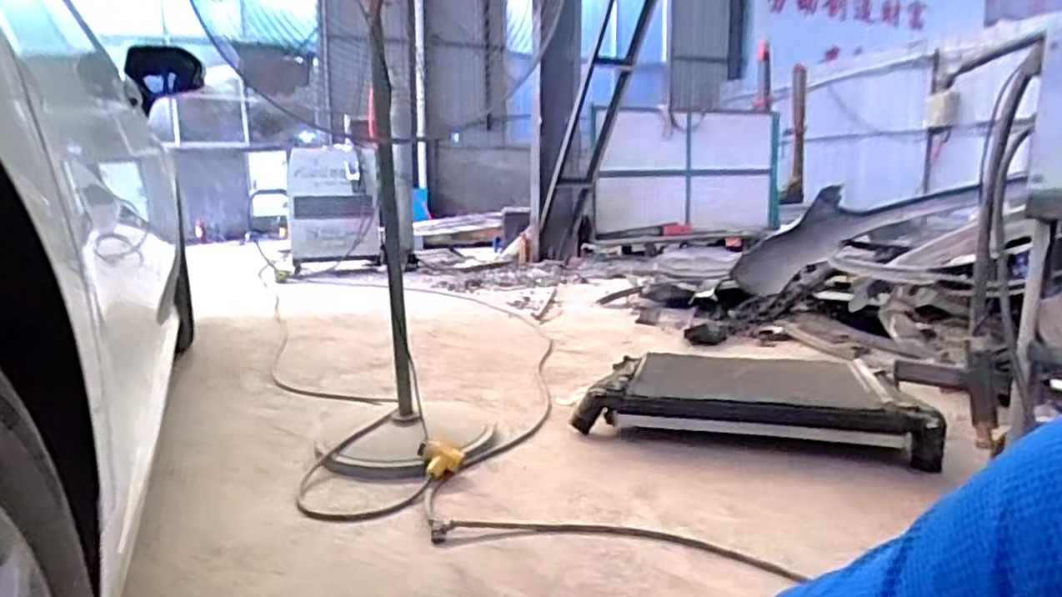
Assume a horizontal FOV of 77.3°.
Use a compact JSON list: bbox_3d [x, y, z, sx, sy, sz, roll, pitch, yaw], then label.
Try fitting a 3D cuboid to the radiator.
[{"bbox_3d":[0.564,0.272,1.762,0.817,0.135,0.470,2,11,12],"label":"radiator"}]

